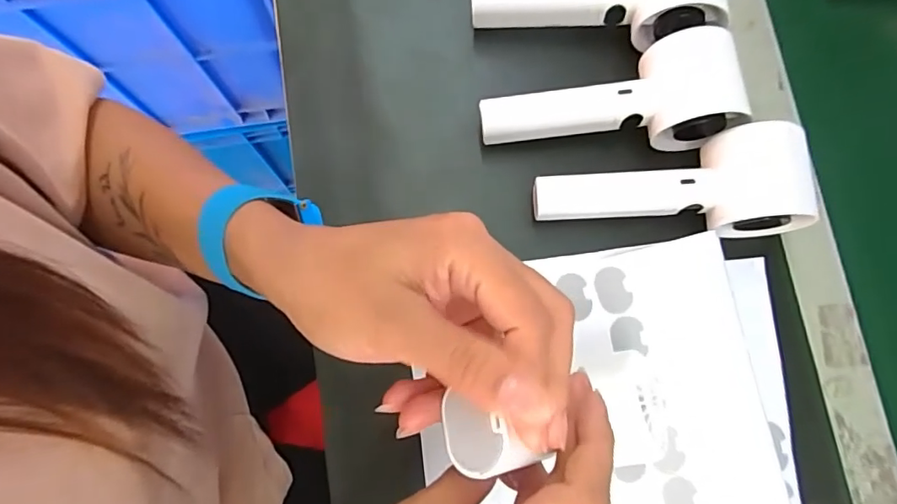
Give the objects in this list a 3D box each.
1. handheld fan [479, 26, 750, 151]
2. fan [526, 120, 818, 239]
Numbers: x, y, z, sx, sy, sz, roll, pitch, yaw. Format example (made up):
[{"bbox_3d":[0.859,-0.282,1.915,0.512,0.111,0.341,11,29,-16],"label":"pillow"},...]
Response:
[{"bbox_3d":[0.094,-0.096,0.333,0.147,0.060,0.058,-1,80,-1],"label":"handheld fan"},{"bbox_3d":[0.131,-0.040,0.322,0.157,0.062,0.057,0,80,-1],"label":"fan"}]

